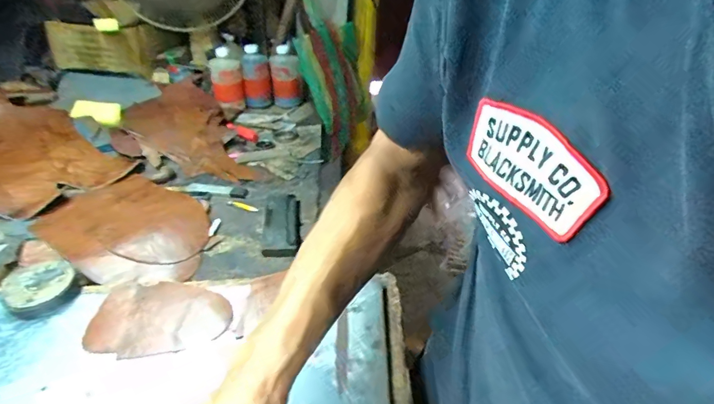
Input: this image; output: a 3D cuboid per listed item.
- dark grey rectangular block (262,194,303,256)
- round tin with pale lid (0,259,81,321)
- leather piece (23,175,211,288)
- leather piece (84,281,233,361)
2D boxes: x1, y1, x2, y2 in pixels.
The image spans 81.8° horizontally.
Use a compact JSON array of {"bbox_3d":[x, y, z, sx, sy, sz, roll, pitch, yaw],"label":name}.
[{"bbox_3d":[-0.121,0.033,0.666,0.061,0.015,0.167,-3,36,-9],"label":"dark grey rectangular block"},{"bbox_3d":[-0.388,0.107,0.510,0.072,0.035,0.067,-23,43,-32],"label":"round tin with pale lid"},{"bbox_3d":[-0.356,0.032,0.650,0.296,0.013,0.197,25,41,28],"label":"leather piece"},{"bbox_3d":[-0.230,0.134,0.491,0.158,0.021,0.099,0,36,-5],"label":"leather piece"}]

